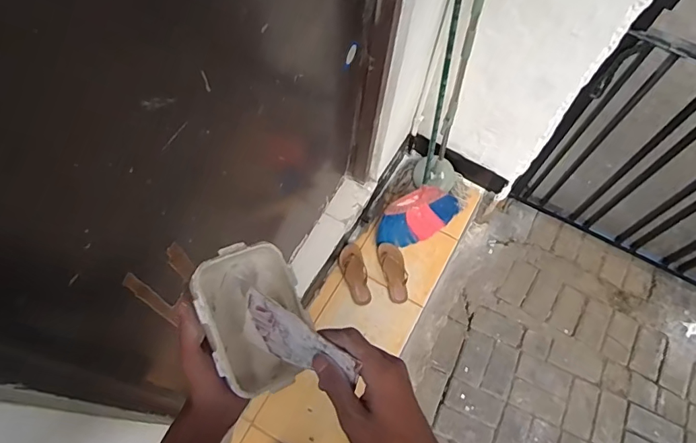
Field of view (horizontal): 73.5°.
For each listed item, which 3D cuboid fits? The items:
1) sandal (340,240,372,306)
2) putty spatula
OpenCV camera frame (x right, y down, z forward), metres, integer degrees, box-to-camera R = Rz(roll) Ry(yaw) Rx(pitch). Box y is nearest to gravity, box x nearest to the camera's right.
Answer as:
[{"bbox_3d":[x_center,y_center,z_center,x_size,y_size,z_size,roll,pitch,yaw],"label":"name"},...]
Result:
[{"bbox_3d":[0.024,0.186,1.658,0.081,0.033,0.226,-13,66,-9],"label":"sandal"},{"bbox_3d":[-0.046,0.114,0.426,0.126,0.059,0.008,30,33,26],"label":"putty spatula"}]

